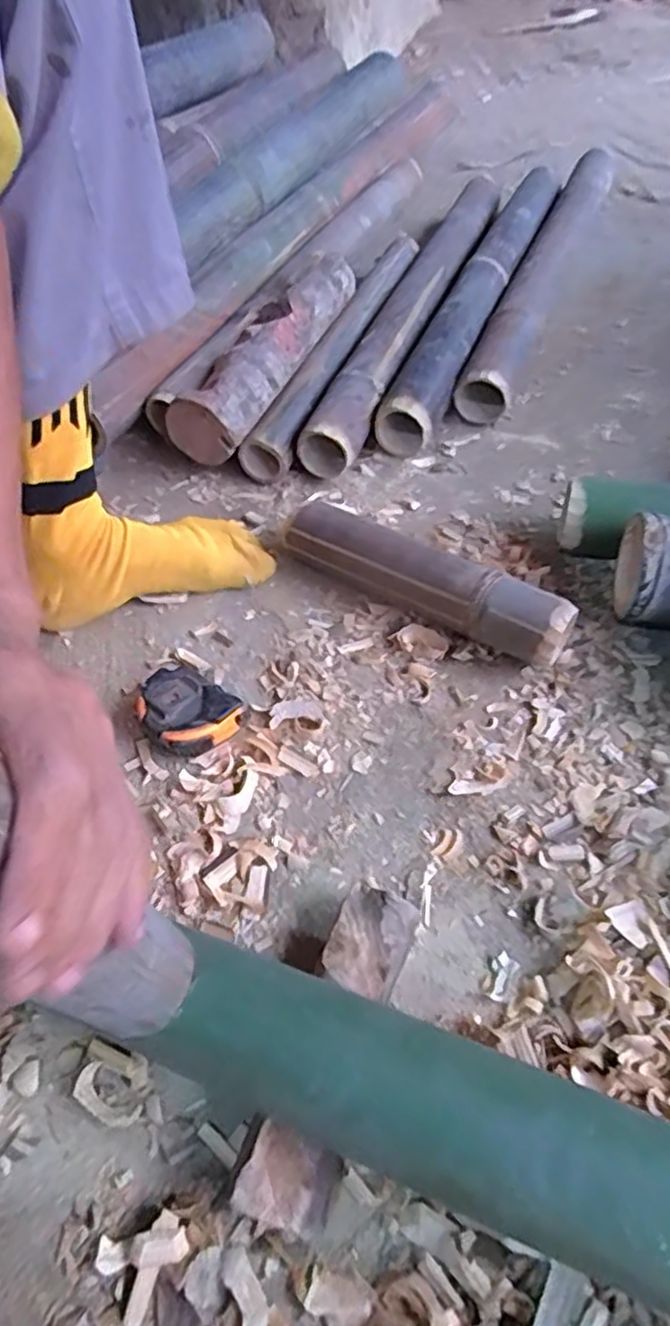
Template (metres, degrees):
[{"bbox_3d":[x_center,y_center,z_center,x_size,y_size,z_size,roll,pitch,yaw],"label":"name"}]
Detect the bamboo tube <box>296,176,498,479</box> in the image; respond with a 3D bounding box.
[{"bbox_3d":[0.102,-0.432,0.839,0.060,0.070,0.621,16,56,15],"label":"bamboo tube"}]

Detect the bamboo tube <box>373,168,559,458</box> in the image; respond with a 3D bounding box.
[{"bbox_3d":[0.188,-0.472,0.862,0.066,0.066,0.651,17,56,16],"label":"bamboo tube"}]

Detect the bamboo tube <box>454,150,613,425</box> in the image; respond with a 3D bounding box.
[{"bbox_3d":[0.280,-0.522,0.894,0.064,0.060,0.681,17,56,16],"label":"bamboo tube"}]

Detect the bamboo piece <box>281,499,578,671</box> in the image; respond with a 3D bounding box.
[{"bbox_3d":[0.068,-0.069,0.568,0.252,0.057,0.052,28,59,22],"label":"bamboo piece"}]

